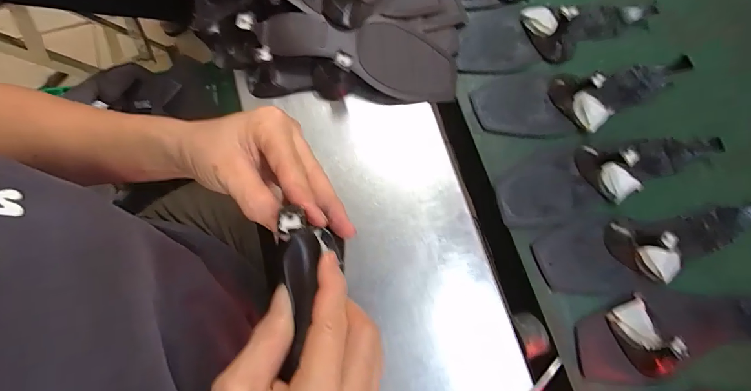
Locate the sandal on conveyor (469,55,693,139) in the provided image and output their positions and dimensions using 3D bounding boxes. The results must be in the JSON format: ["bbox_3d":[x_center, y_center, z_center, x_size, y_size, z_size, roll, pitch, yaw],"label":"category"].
[{"bbox_3d":[0.229,-0.110,0.406,0.234,0.045,0.083,-6,77,-2],"label":"sandal on conveyor"}]

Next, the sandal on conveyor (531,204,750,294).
[{"bbox_3d":[0.280,0.047,0.365,0.237,0.044,0.078,-9,77,-3],"label":"sandal on conveyor"}]

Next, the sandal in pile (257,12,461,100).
[{"bbox_3d":[-0.017,-0.148,0.400,0.212,0.061,0.083,1,77,0],"label":"sandal in pile"}]

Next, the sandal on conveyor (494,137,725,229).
[{"bbox_3d":[0.244,-0.032,0.384,0.239,0.046,0.080,-20,77,-5],"label":"sandal on conveyor"}]

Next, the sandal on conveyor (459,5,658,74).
[{"bbox_3d":[0.211,-0.195,0.421,0.231,0.046,0.083,-5,77,-2],"label":"sandal on conveyor"}]

